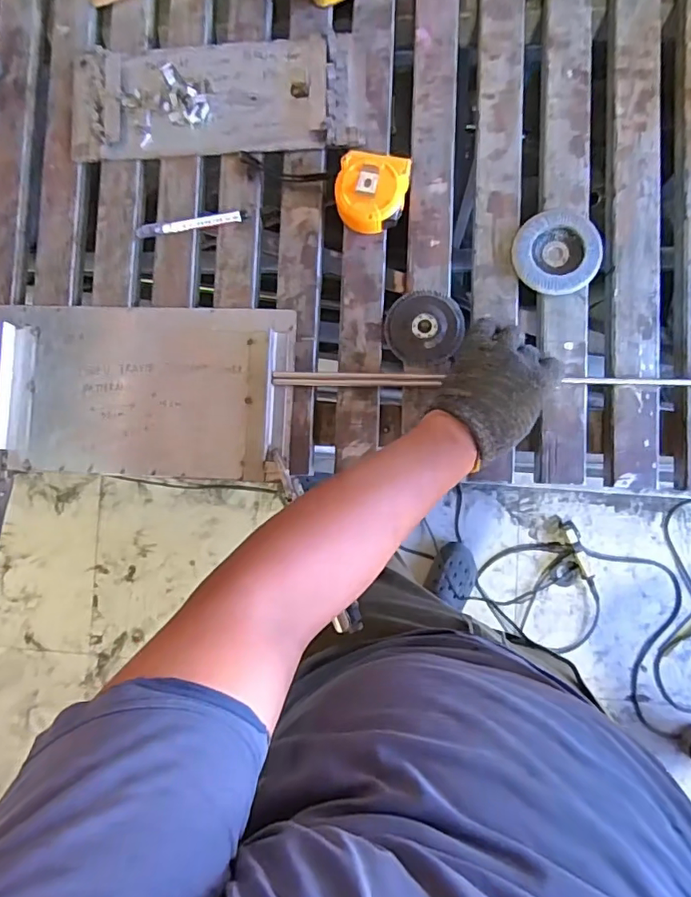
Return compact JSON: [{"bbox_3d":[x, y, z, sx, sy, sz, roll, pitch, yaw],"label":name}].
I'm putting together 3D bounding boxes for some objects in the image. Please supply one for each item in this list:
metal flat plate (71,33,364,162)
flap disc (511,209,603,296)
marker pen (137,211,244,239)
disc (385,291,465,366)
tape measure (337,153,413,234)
[{"bbox_3d":[-0.156,-0.416,0.608,0.345,0.018,0.129,-2,88,5],"label":"metal flat plate"},{"bbox_3d":[0.234,-0.217,0.568,0.091,0.013,0.092,0,88,5],"label":"flap disc"},{"bbox_3d":[-0.185,-0.266,0.607,0.124,0.007,0.017,-7,88,5],"label":"marker pen"},{"bbox_3d":[0.089,-0.137,0.584,0.084,0.008,0.083,0,88,5],"label":"disc"},{"bbox_3d":[0.028,-0.286,0.574,0.081,0.042,0.083,15,89,5],"label":"tape measure"}]

